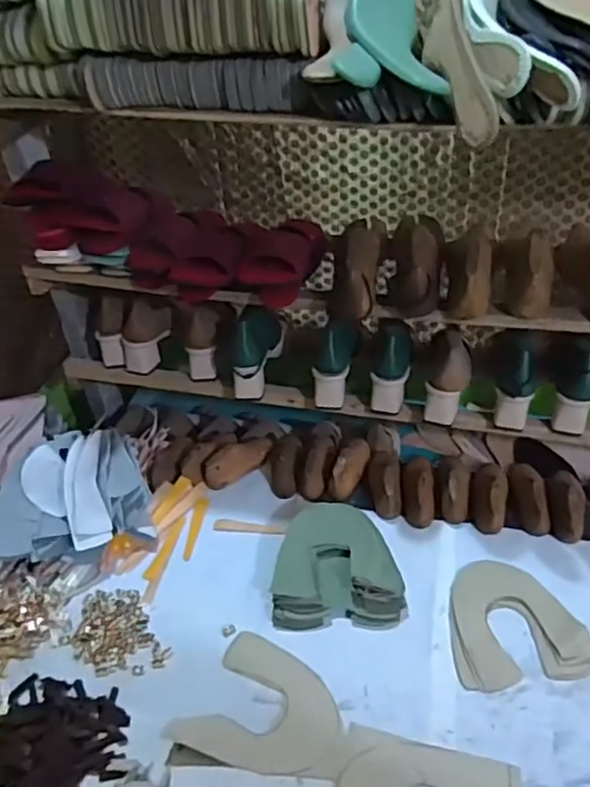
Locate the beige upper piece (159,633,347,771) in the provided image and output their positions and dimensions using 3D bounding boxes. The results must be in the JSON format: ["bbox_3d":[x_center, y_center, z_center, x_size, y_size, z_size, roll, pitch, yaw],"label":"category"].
[{"bbox_3d":[-0.036,0.374,0.718,0.170,0.004,0.153,18,42,26],"label":"beige upper piece"}]

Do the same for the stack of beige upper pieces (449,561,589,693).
[{"bbox_3d":[0.278,0.291,0.791,0.169,0.006,0.168,-7,37,-4],"label":"stack of beige upper pieces"}]

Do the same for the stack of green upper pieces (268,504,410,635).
[{"bbox_3d":[0.058,0.235,0.856,0.173,0.047,0.182,-2,37,2],"label":"stack of green upper pieces"}]

